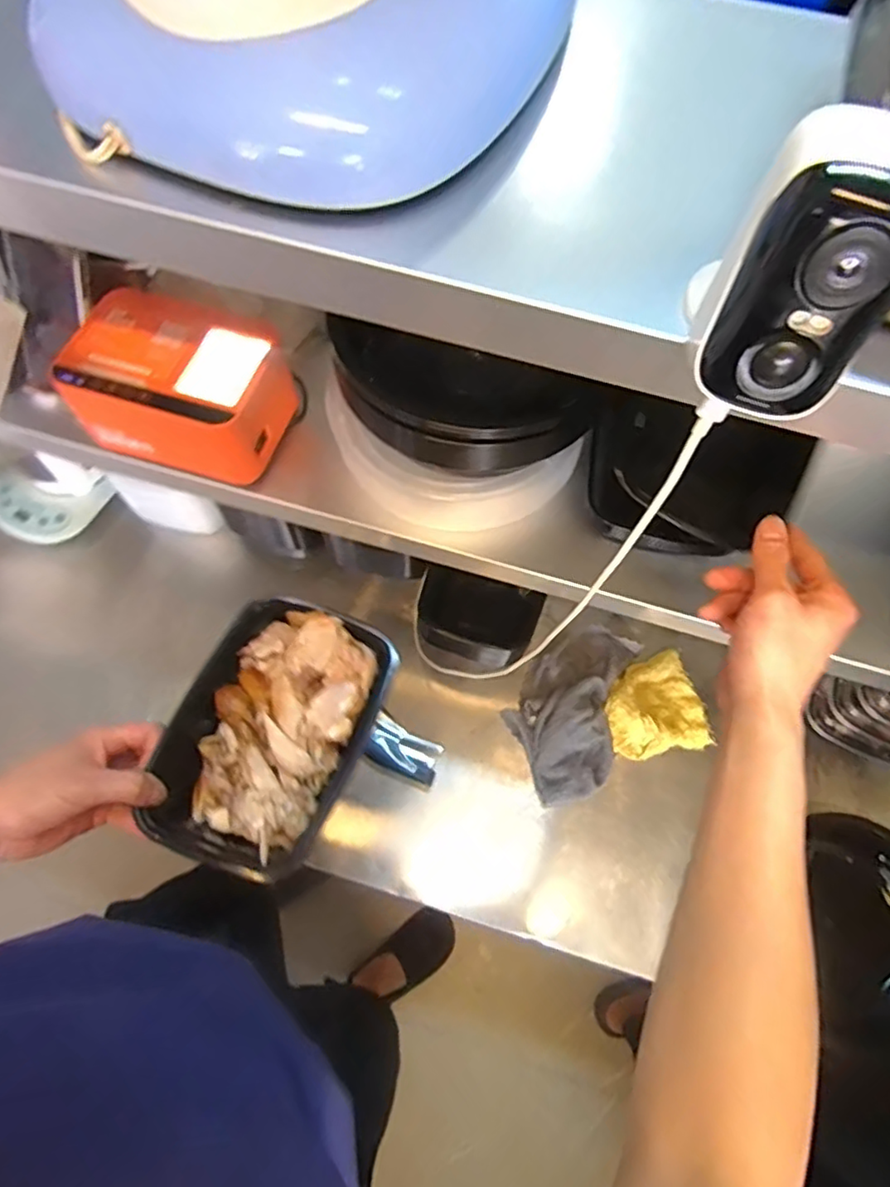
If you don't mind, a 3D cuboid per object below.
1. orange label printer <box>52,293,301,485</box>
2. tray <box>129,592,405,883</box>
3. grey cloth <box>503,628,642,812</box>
[{"bbox_3d":[-0.230,-0.181,0.537,0.173,0.079,0.122,17,69,6],"label":"orange label printer"},{"bbox_3d":[-0.135,0.112,0.491,0.134,0.066,0.203,24,69,9],"label":"tray"},{"bbox_3d":[0.161,0.146,0.757,0.145,0.046,0.219,33,71,12],"label":"grey cloth"}]

